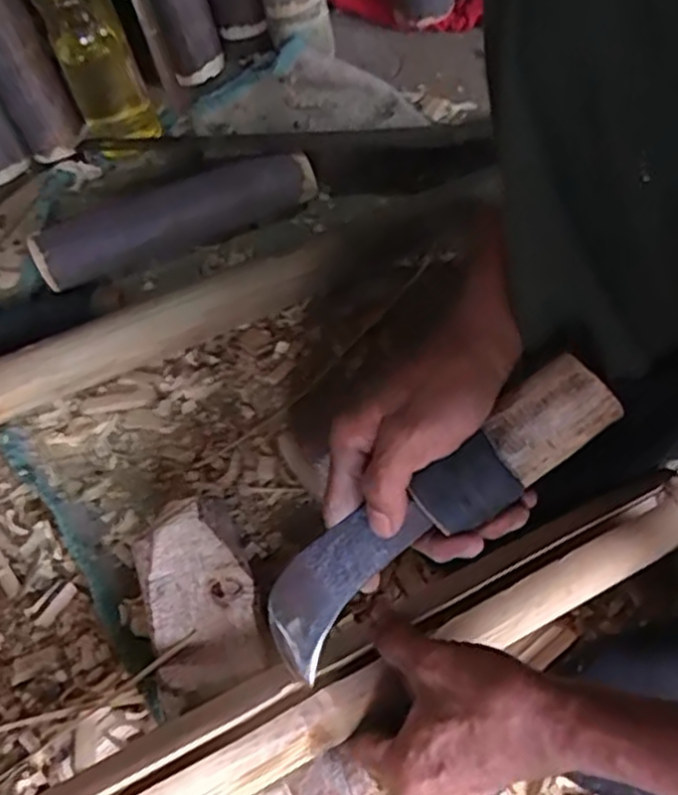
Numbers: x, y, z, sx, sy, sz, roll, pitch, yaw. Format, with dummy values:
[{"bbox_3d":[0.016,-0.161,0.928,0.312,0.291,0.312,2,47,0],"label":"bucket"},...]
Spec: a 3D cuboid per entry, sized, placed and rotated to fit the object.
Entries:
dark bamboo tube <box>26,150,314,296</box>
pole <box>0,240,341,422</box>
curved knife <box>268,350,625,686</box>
[{"bbox_3d":[-0.153,-0.174,0.673,0.264,0.042,0.053,-22,63,-9],"label":"dark bamboo tube"},{"bbox_3d":[-0.221,-0.029,0.612,0.488,0.054,0.047,-25,64,-10],"label":"pole"},{"bbox_3d":[0.047,0.066,0.395,0.233,0.031,0.047,-41,64,16],"label":"curved knife"}]

